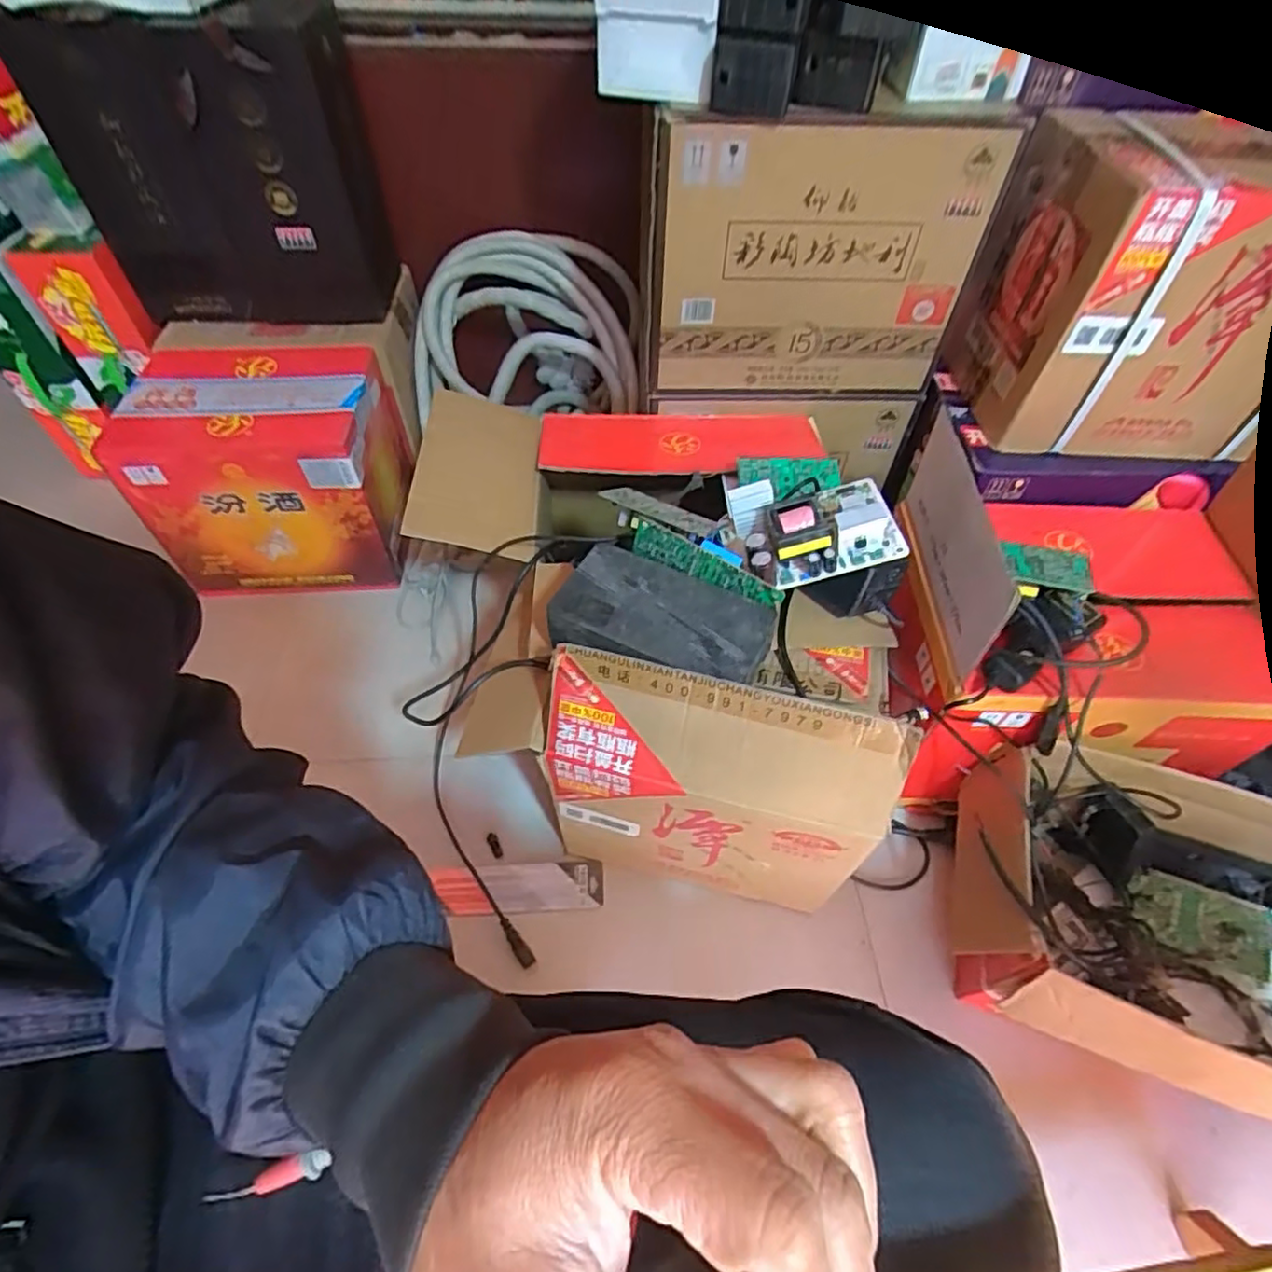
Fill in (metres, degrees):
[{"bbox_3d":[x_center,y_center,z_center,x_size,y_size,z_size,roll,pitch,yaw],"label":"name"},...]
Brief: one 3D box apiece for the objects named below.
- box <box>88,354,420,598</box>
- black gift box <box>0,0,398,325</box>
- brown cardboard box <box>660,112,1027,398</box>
[{"bbox_3d":[-0.554,-0.250,1.045,0.333,0.307,0.251,0,54,-2],"label":"box"},{"bbox_3d":[-0.545,-0.623,0.912,0.370,0.346,0.159,7,54,4],"label":"black gift box"},{"bbox_3d":[0.199,-0.481,0.844,0.376,0.308,0.187,-8,54,-7],"label":"brown cardboard box"}]

